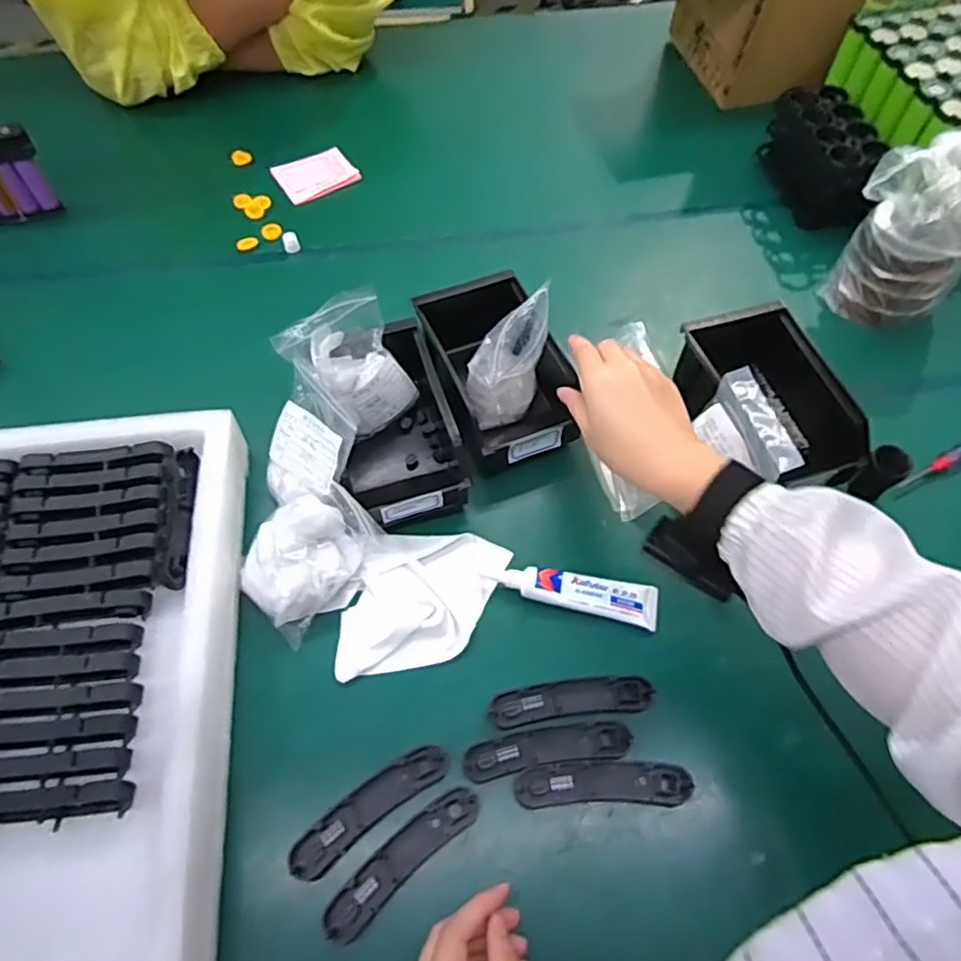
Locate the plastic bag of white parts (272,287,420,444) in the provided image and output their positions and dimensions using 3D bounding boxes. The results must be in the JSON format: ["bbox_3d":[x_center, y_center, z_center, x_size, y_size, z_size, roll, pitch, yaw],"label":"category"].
[{"bbox_3d":[-0.115,-0.095,0.572,0.096,0.107,0.061,-31,65,-18],"label":"plastic bag of white parts"}]

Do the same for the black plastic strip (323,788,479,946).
[{"bbox_3d":[-0.053,0.256,0.439,0.120,0.006,0.029,-37,67,-21],"label":"black plastic strip"}]

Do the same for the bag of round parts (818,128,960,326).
[{"bbox_3d":[0.431,-0.249,0.646,0.122,0.173,0.109,36,65,18],"label":"bag of round parts"}]

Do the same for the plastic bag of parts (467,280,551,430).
[{"bbox_3d":[0.030,-0.100,0.582,0.089,0.118,0.043,-35,66,-20],"label":"plastic bag of parts"}]

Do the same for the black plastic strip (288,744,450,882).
[{"bbox_3d":[-0.078,0.229,0.456,0.122,0.010,0.031,-32,65,-19],"label":"black plastic strip"}]

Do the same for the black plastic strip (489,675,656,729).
[{"bbox_3d":[0.069,0.164,0.488,0.121,0.011,0.029,-5,60,-5],"label":"black plastic strip"}]

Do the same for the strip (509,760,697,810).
[{"bbox_3d":[0.087,0.216,0.462,0.121,0.016,0.028,0,59,-2],"label":"strip"}]

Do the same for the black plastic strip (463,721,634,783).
[{"bbox_3d":[0.049,0.196,0.473,0.120,0.012,0.027,-7,60,-6],"label":"black plastic strip"}]

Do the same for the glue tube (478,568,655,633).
[{"bbox_3d":[0.077,0.090,0.532,0.137,0.018,0.036,9,59,4],"label":"glue tube"}]

